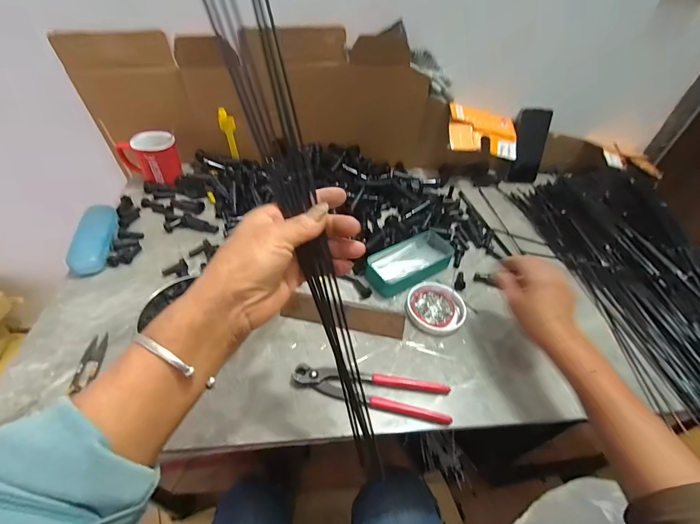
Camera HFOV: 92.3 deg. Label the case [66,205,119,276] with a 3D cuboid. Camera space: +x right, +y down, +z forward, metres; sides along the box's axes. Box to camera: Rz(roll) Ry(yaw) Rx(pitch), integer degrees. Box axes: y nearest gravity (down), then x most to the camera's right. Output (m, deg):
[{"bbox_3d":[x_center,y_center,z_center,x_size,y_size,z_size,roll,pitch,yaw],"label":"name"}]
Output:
[{"bbox_3d":[-0.420,-0.042,0.557,0.049,0.035,0.146,-7,46,-13],"label":"case"}]

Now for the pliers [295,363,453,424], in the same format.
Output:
[{"bbox_3d":[0.027,0.156,0.424,0.194,0.016,0.048,12,45,6],"label":"pliers"}]

